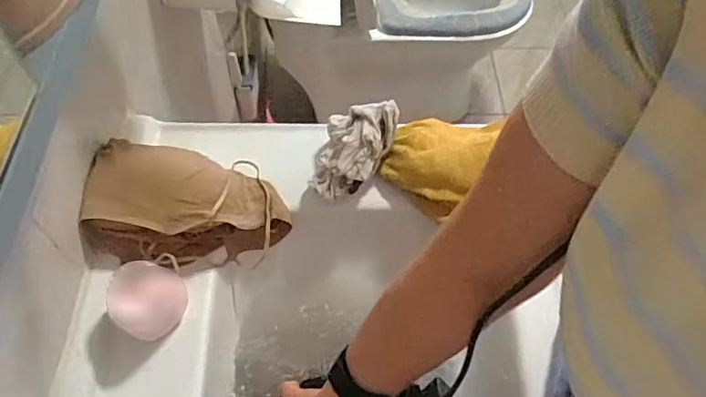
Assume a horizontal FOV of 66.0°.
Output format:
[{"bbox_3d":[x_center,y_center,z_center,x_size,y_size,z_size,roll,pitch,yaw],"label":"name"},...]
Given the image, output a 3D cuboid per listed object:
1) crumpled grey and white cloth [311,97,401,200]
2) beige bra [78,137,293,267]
[{"bbox_3d":[-0.001,-0.053,0.605,0.072,0.070,0.113,20,59,10],"label":"crumpled grey and white cloth"},{"bbox_3d":[-0.165,0.007,0.567,0.190,0.098,0.117,-2,57,-3],"label":"beige bra"}]

